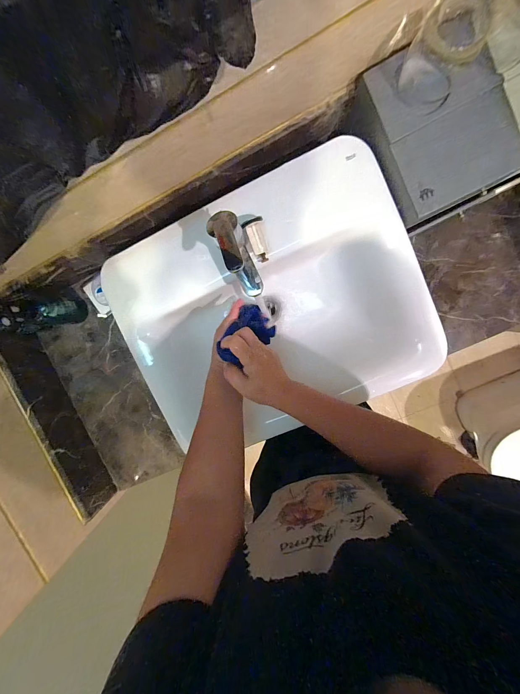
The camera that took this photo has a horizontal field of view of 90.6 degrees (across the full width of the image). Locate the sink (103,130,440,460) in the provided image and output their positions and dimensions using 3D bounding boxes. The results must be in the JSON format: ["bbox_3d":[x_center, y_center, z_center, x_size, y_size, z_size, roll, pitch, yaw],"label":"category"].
[{"bbox_3d":[0.023,-0.061,0.526,0.535,0.145,0.421,-21,96,8],"label":"sink"}]

